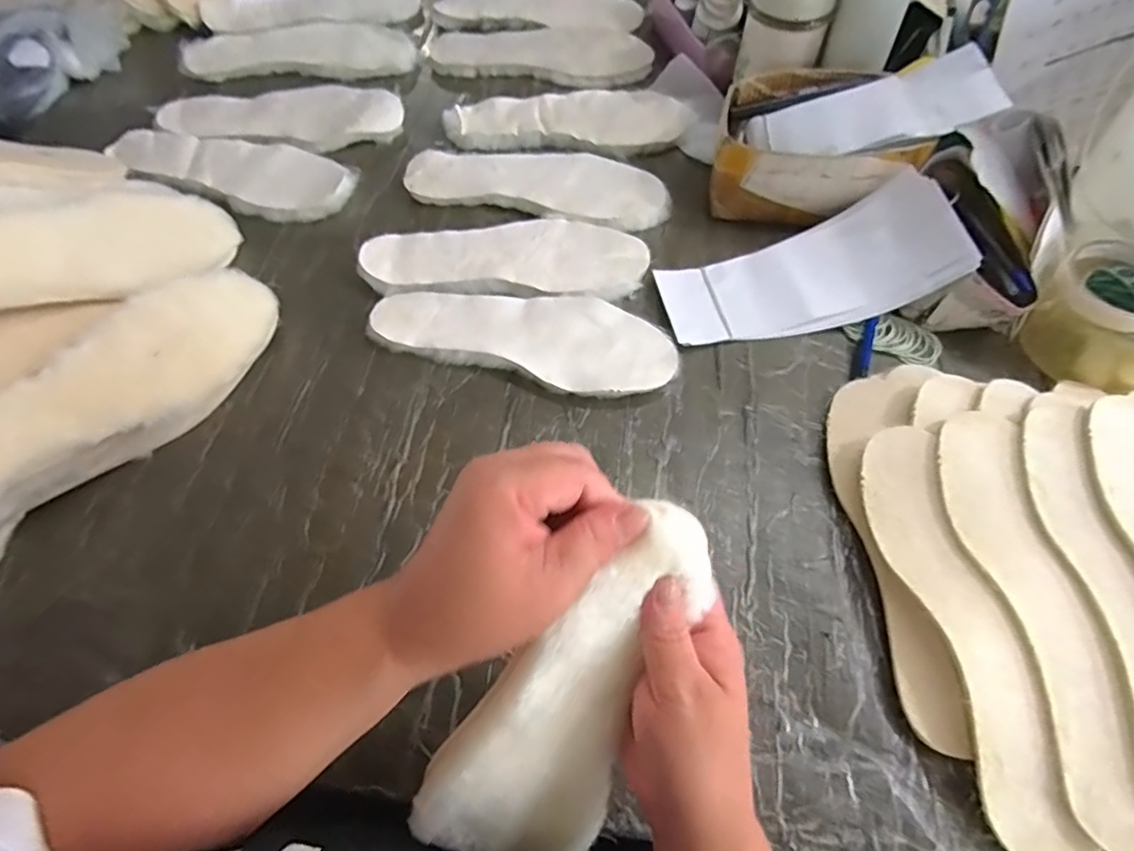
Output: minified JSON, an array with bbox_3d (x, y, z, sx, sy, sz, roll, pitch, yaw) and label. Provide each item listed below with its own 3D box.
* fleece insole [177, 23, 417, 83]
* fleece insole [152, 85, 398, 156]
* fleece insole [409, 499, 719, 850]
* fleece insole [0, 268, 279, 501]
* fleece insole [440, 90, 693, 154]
[{"bbox_3d":[-0.338,-0.472,0.756,0.279,0.026,0.088,-4,60,-1],"label":"fleece insole"},{"bbox_3d":[-0.328,-0.357,0.693,0.262,0.018,0.118,-13,59,-8],"label":"fleece insole"},{"bbox_3d":[-0.003,0.137,0.291,0.093,0.221,0.016,16,17,-18],"label":"fleece insole"},{"bbox_3d":[-0.348,-0.034,0.463,0.101,0.024,0.267,45,56,-11],"label":"fleece insole"},{"bbox_3d":[0.001,-0.352,0.681,0.263,0.017,0.102,6,61,5],"label":"fleece insole"}]

